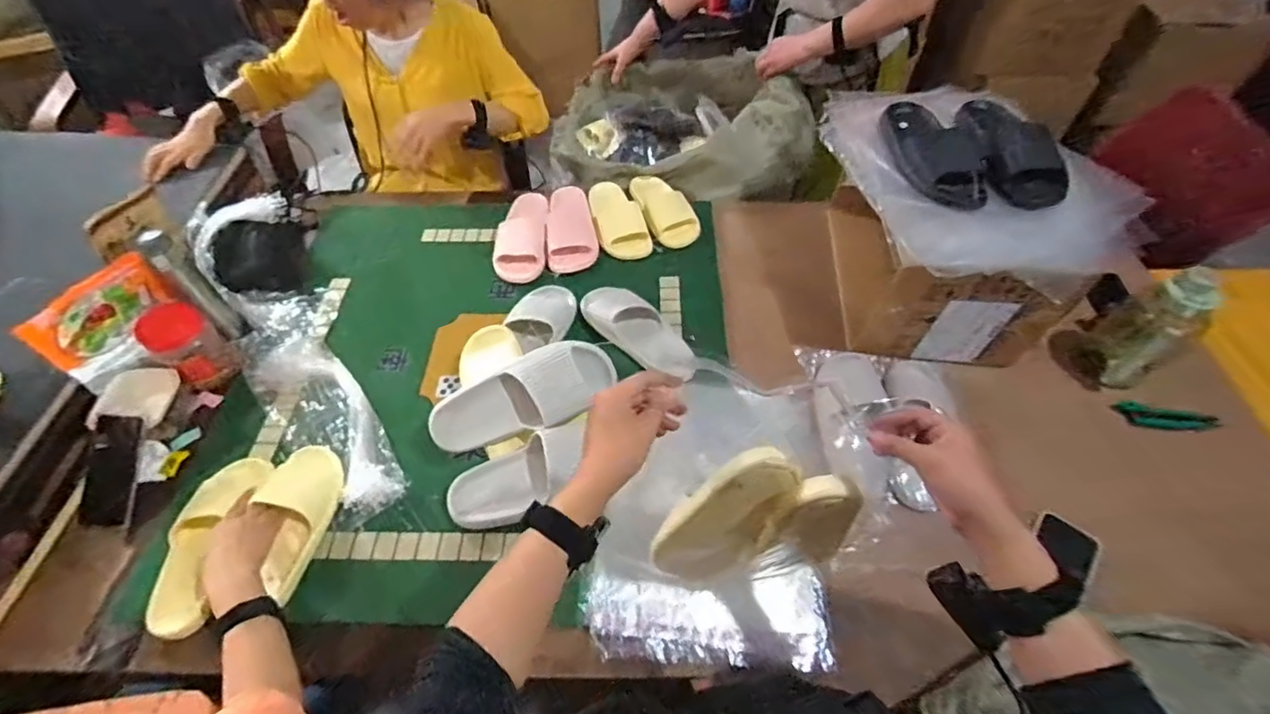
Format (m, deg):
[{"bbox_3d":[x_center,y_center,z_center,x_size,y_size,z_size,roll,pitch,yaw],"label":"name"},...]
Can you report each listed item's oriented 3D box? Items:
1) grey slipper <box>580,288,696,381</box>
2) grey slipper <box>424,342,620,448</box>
[{"bbox_3d":[0.014,-0.046,0.969,0.234,0.054,0.092,38,62,23],"label":"grey slipper"},{"bbox_3d":[-0.173,0.061,0.835,0.287,0.080,0.111,-24,94,-4],"label":"grey slipper"}]

